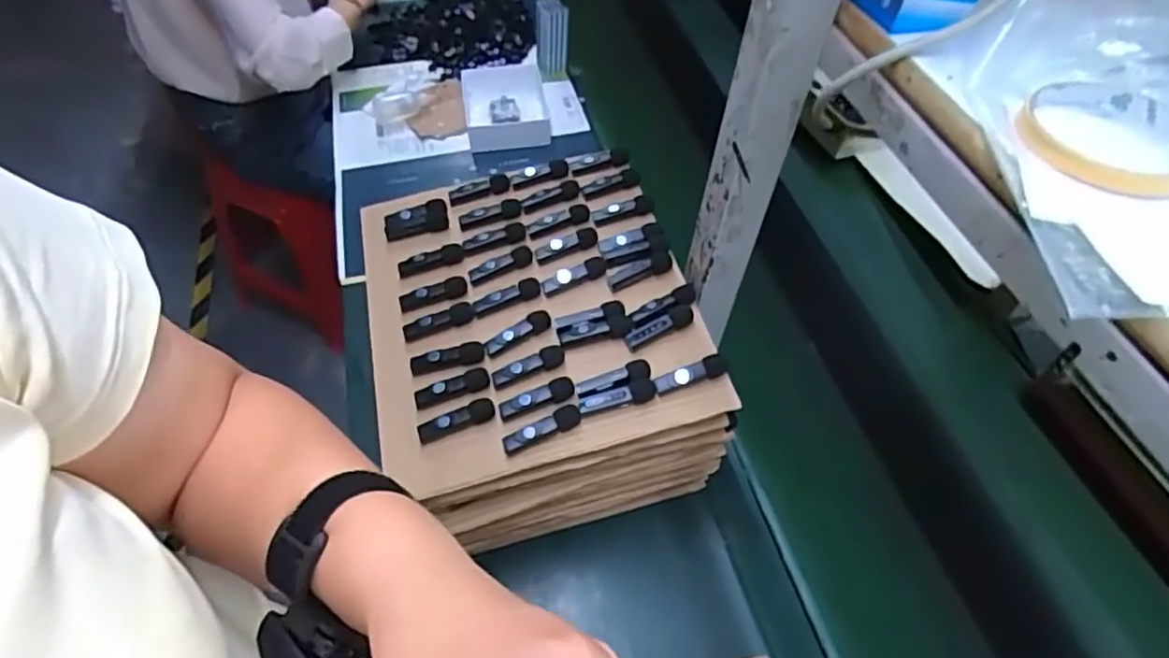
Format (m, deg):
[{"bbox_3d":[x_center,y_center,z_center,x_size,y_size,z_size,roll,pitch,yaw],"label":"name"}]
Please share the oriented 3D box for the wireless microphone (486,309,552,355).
[{"bbox_3d":[-0.058,0.004,0.590,0.062,0.015,0.020,-25,58,-21],"label":"wireless microphone"}]

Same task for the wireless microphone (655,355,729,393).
[{"bbox_3d":[0.092,0.038,0.552,0.066,0.013,0.017,-12,54,-13],"label":"wireless microphone"}]

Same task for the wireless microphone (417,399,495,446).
[{"bbox_3d":[-0.107,0.077,0.545,0.064,0.022,0.015,-14,55,-14],"label":"wireless microphone"}]

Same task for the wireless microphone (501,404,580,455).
[{"bbox_3d":[-0.034,0.082,0.533,0.066,0.016,0.018,-20,57,-18],"label":"wireless microphone"}]

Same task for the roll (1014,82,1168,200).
[{"bbox_3d":[0.259,-0.096,0.319,0.080,0.013,0.090,38,59,22],"label":"roll"}]

